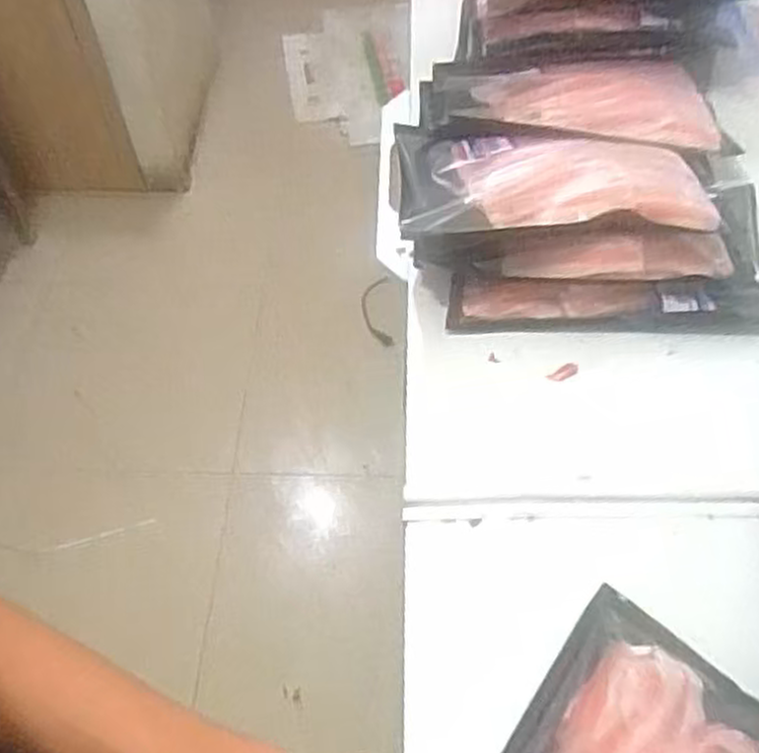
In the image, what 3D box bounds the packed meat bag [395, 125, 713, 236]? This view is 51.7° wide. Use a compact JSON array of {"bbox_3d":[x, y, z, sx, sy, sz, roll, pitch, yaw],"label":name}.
[{"bbox_3d":[0.159,-0.188,0.743,0.283,0.061,0.167,2,53,3],"label":"packed meat bag"}]

